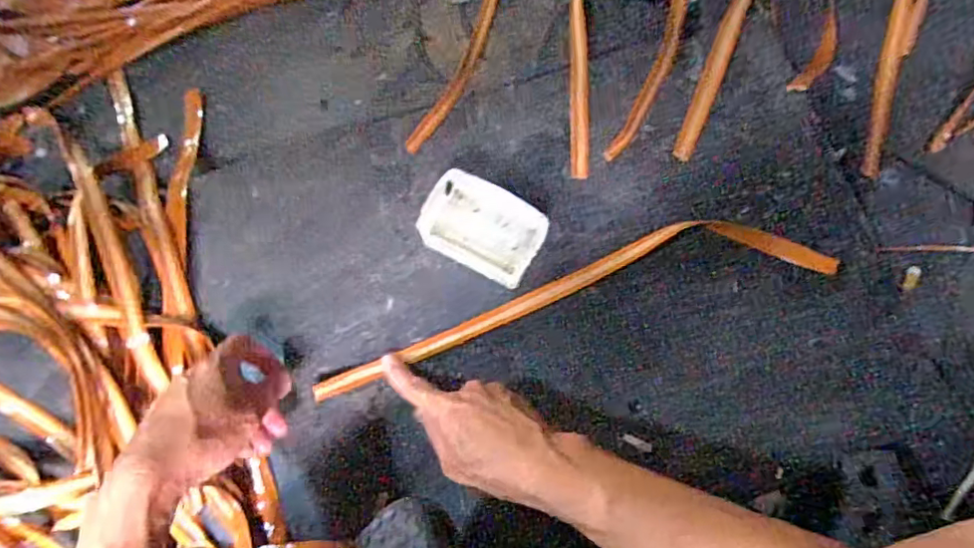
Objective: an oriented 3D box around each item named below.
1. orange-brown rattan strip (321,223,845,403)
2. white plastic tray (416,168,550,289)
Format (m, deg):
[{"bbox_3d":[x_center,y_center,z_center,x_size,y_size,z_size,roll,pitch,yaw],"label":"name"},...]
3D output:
[{"bbox_3d":[0.070,0.028,0.486,0.441,0.020,0.078,-18,75,-2],"label":"orange-brown rattan strip"},{"bbox_3d":[-0.003,-0.043,0.493,0.104,0.040,0.075,26,77,7],"label":"white plastic tray"}]

